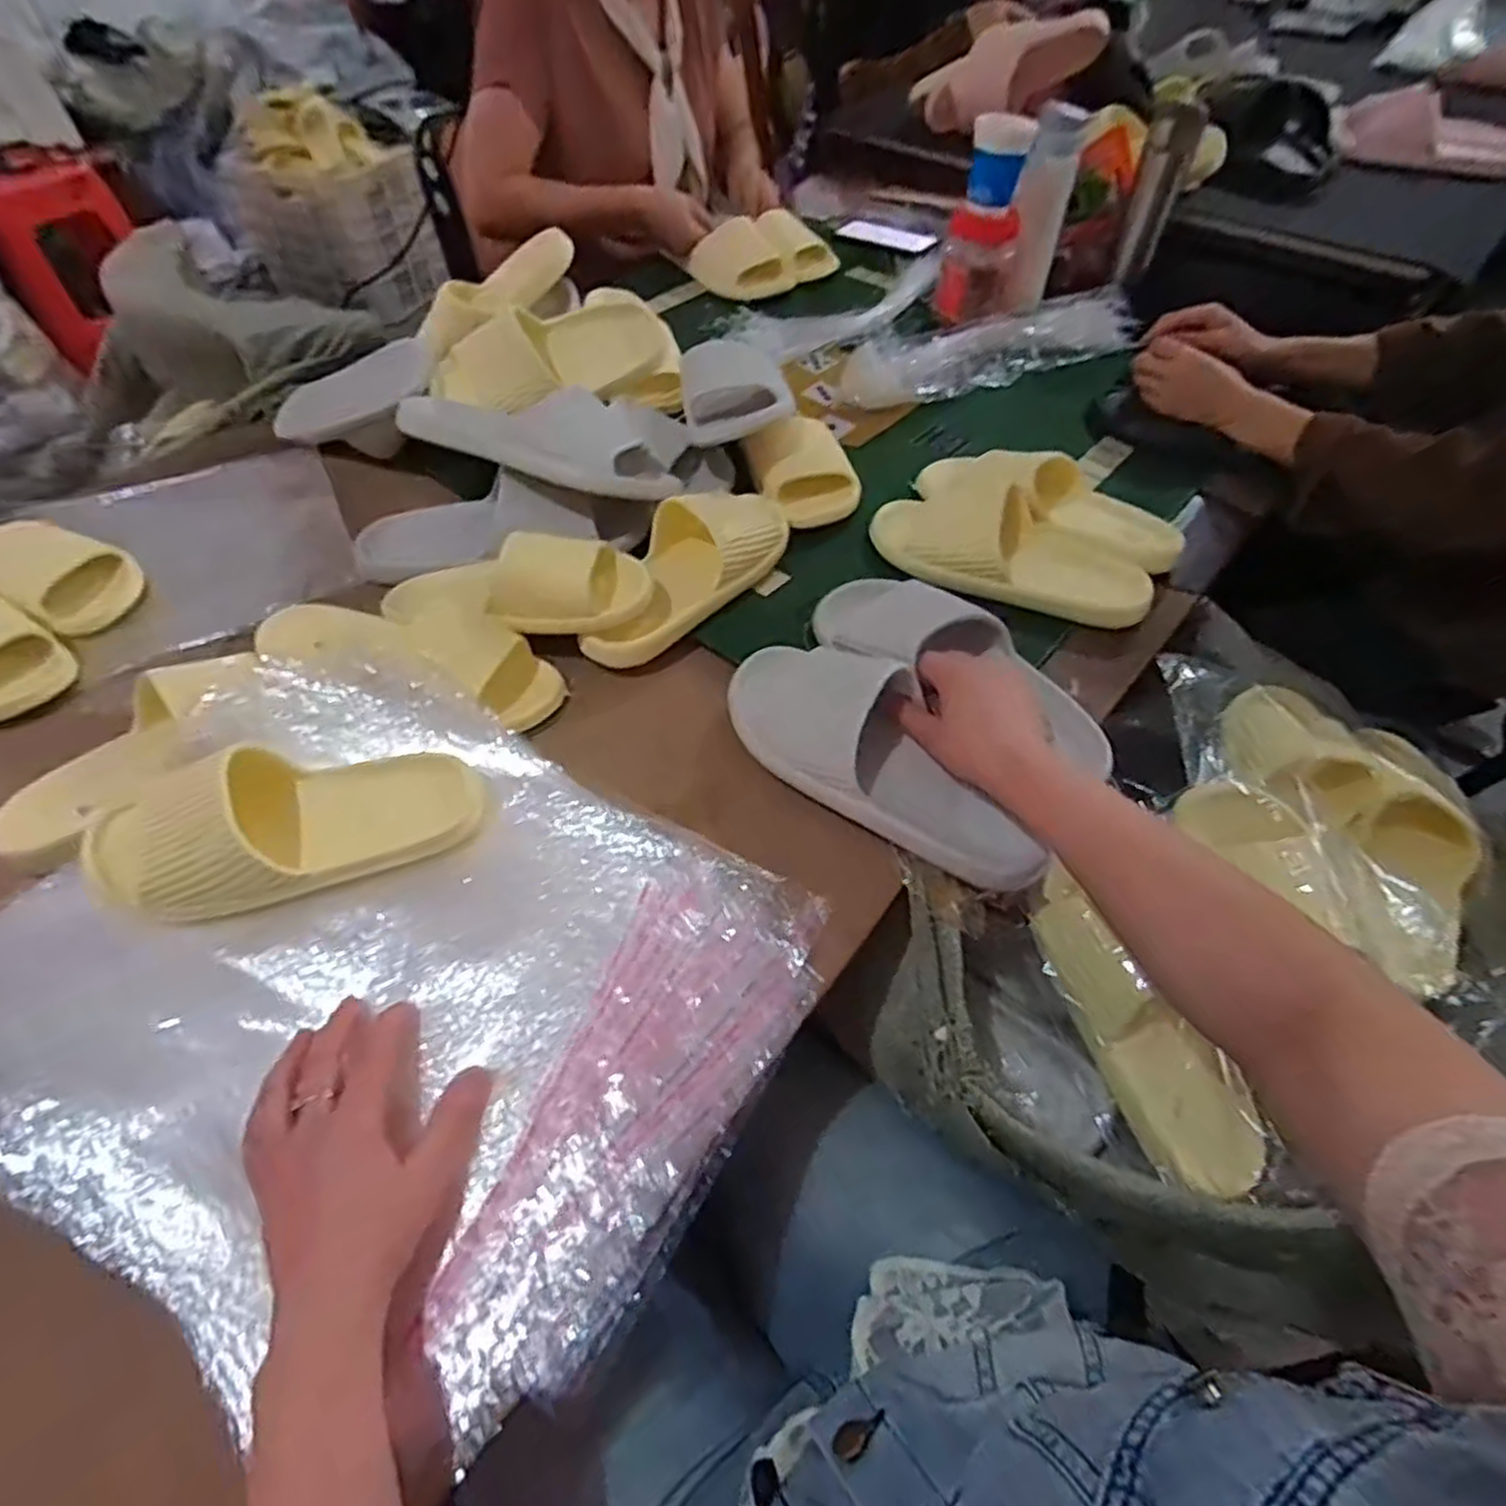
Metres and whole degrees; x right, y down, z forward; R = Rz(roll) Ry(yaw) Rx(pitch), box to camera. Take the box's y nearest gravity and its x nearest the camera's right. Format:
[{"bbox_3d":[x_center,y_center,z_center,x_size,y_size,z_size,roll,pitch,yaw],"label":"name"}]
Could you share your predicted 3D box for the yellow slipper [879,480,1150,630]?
[{"bbox_3d":[0.239,-0.195,0.723,0.265,0.061,0.104,23,57,17],"label":"yellow slipper"}]

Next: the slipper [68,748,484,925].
[{"bbox_3d":[-0.314,0.043,0.510,0.246,0.062,0.106,-9,54,-7],"label":"slipper"}]

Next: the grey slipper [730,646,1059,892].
[{"bbox_3d":[0.097,0.001,0.562,0.258,0.067,0.099,40,62,16],"label":"grey slipper"}]

